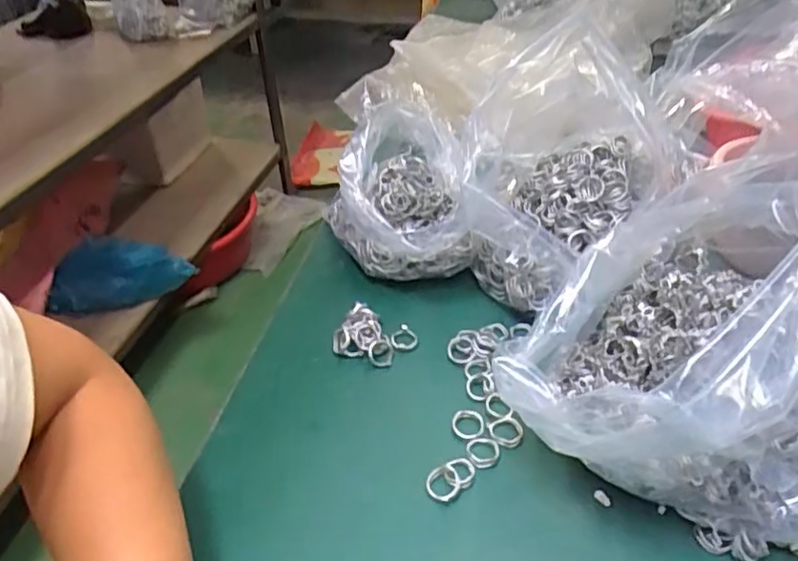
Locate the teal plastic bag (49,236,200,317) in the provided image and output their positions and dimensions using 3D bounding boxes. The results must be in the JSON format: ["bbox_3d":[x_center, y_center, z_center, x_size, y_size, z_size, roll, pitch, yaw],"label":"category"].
[{"bbox_3d":[-0.559,-0.028,1.276,0.253,0.103,0.137,-13,40,-12],"label":"teal plastic bag"}]

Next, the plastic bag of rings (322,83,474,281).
[{"bbox_3d":[-0.003,-0.068,0.550,0.128,0.118,0.145,-5,39,-3],"label":"plastic bag of rings"}]

